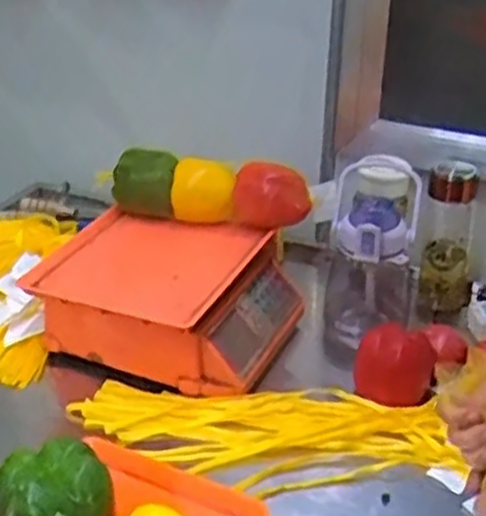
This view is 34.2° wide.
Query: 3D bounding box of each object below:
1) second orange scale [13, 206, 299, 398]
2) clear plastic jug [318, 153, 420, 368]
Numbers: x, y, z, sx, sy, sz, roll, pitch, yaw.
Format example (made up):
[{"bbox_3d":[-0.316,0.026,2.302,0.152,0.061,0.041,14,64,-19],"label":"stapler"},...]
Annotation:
[{"bbox_3d":[-0.099,0.058,0.999,0.285,0.143,0.227,13,31,21],"label":"second orange scale"},{"bbox_3d":[0.171,0.007,1.058,0.113,0.243,0.140,5,29,7],"label":"clear plastic jug"}]

